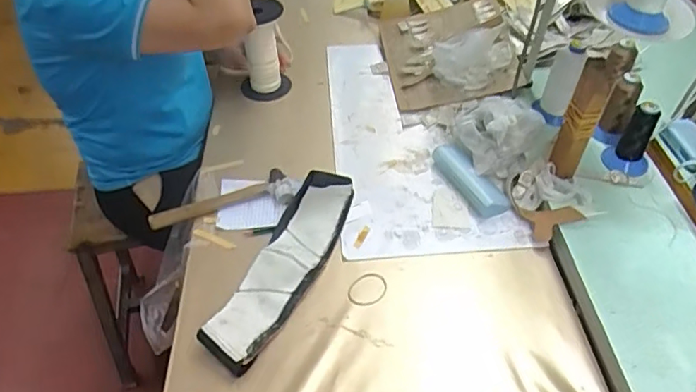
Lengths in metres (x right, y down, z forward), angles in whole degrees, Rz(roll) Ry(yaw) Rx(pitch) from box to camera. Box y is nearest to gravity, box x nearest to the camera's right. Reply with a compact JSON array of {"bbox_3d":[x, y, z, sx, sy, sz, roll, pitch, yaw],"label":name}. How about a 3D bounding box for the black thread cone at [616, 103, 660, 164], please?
[{"bbox_3d":[0.445,-0.100,0.865,0.038,0.082,0.037,22,52,23],"label":"black thread cone"}]

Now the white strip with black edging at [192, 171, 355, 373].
[{"bbox_3d":[-0.090,0.092,0.781,0.085,0.062,0.310,16,49,18],"label":"white strip with black edging"}]

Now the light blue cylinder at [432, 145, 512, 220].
[{"bbox_3d":[0.192,-0.030,0.907,0.050,0.026,0.163,-20,48,-15],"label":"light blue cylinder"}]

